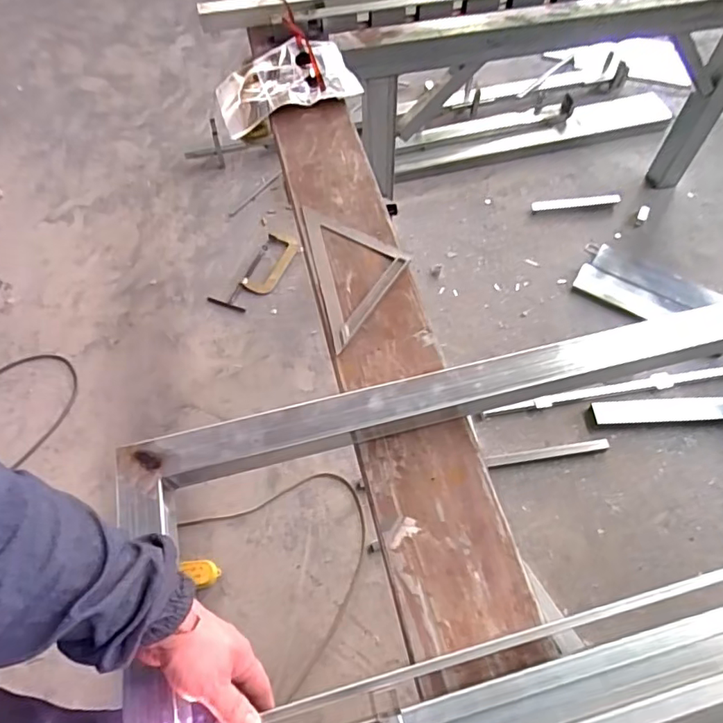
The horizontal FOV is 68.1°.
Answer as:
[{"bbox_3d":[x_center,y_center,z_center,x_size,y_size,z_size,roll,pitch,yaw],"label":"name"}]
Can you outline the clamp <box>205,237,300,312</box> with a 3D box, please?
[{"bbox_3d":[-0.318,-0.276,1.671,0.134,0.027,0.315,28,64,16],"label":"clamp"}]

